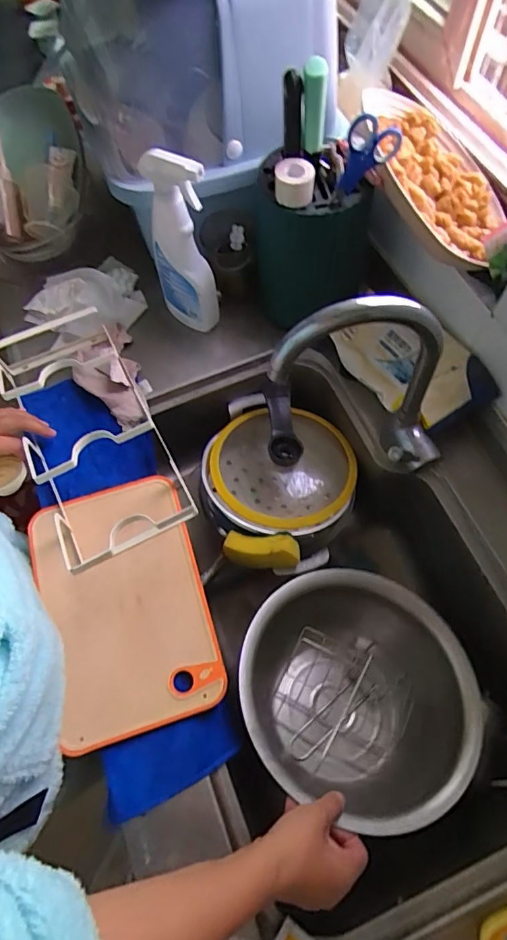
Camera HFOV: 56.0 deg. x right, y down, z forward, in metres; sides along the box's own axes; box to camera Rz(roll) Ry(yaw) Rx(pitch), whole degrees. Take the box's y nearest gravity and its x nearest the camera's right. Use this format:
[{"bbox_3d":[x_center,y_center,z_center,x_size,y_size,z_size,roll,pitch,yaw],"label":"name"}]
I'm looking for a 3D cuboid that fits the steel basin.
[{"bbox_3d":[0.128,0.305,0.647,0.299,0.166,0.299,3,50,-3],"label":"steel basin"}]

